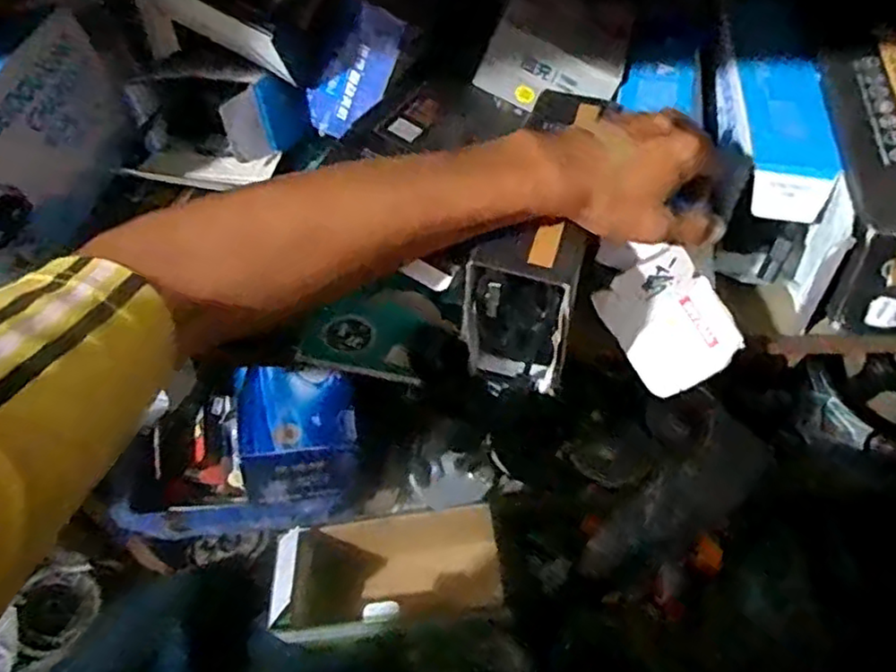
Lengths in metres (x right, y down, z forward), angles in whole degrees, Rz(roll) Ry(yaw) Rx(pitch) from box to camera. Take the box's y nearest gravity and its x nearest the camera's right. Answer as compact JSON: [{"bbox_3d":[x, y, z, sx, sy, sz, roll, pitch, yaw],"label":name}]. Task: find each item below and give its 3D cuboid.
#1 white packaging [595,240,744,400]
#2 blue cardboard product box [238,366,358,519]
[{"bbox_3d":[0.169,-0.012,0.515,0.107,0.082,0.023,51,22,-7],"label":"white packaging"},{"bbox_3d":[-0.155,0.119,0.712,0.109,0.148,0.093,1,56,-3],"label":"blue cardboard product box"}]

